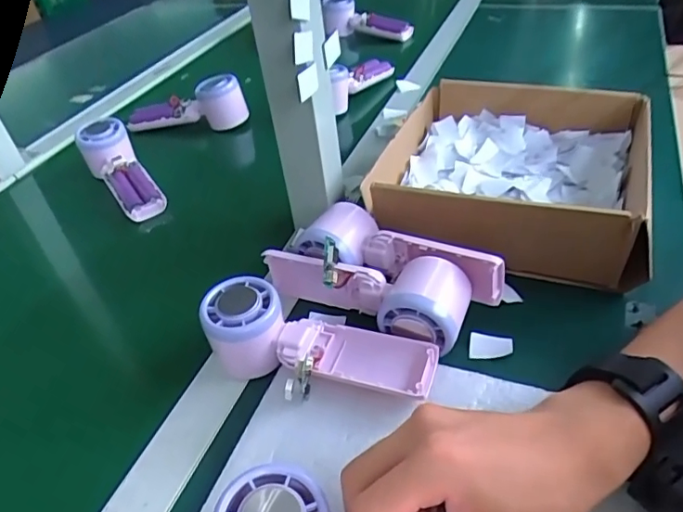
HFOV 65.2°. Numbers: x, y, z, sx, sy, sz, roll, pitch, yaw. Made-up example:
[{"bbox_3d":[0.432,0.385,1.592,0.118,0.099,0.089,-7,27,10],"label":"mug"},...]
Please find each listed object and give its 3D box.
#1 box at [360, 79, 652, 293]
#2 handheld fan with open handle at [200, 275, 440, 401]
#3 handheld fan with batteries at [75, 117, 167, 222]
[{"bbox_3d":[0.163,-0.080,0.503,0.230,0.081,0.234,10,44,18],"label":"box"},{"bbox_3d":[-0.021,0.072,0.375,0.165,0.060,0.073,15,42,4],"label":"handheld fan with open handle"},{"bbox_3d":[-0.249,-0.095,0.611,0.053,0.041,0.161,-28,60,-25],"label":"handheld fan with batteries"}]

